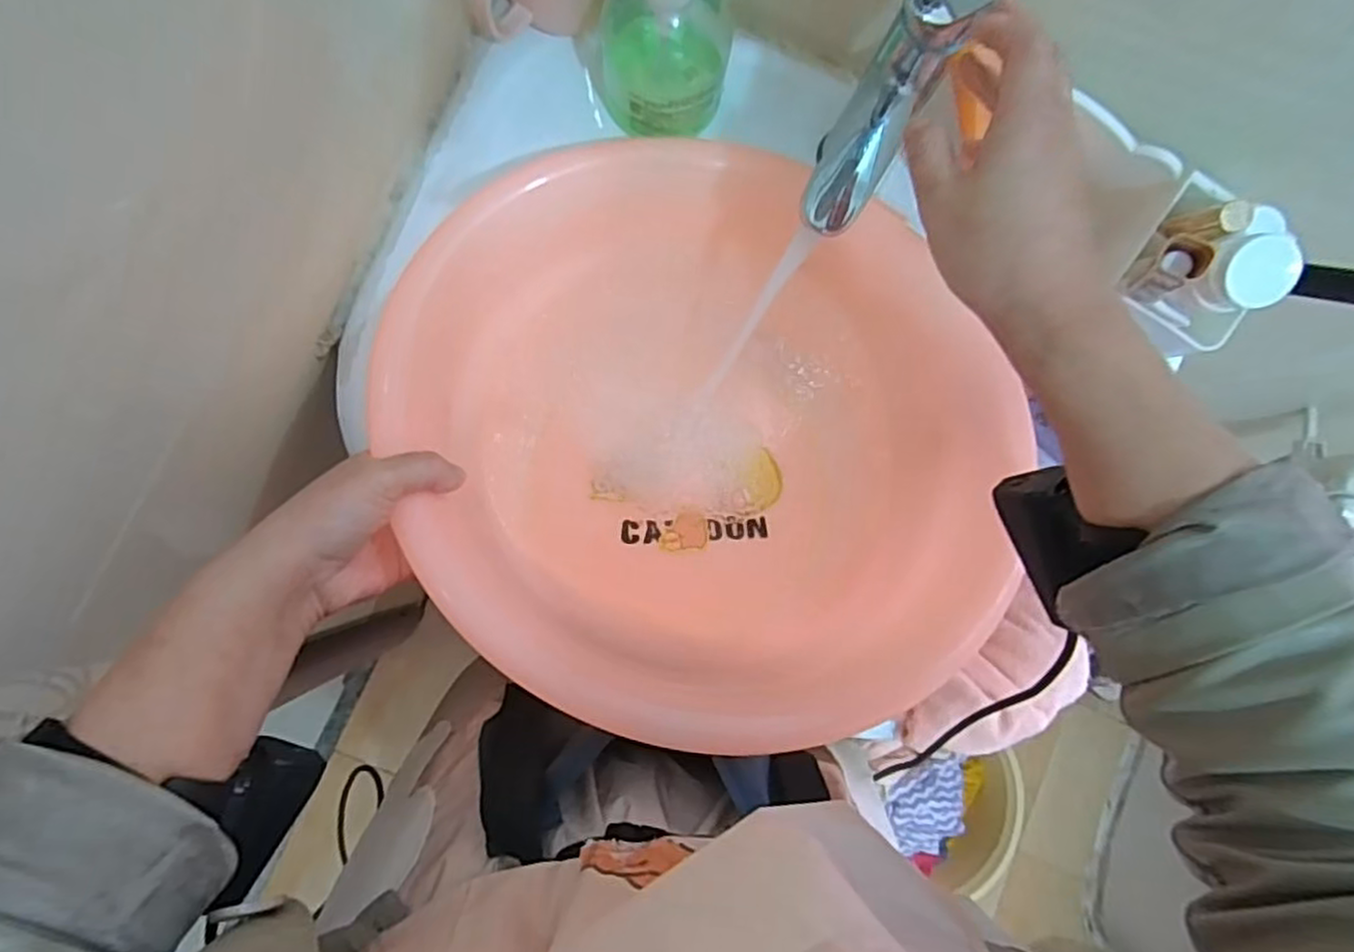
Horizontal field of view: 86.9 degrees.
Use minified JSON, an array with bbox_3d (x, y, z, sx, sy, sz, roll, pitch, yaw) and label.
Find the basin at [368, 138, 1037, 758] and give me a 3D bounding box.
[{"bbox_3d":[0.011,-0.037,0.474,0.341,0.182,0.347,0,87,-7],"label":"basin"}]

